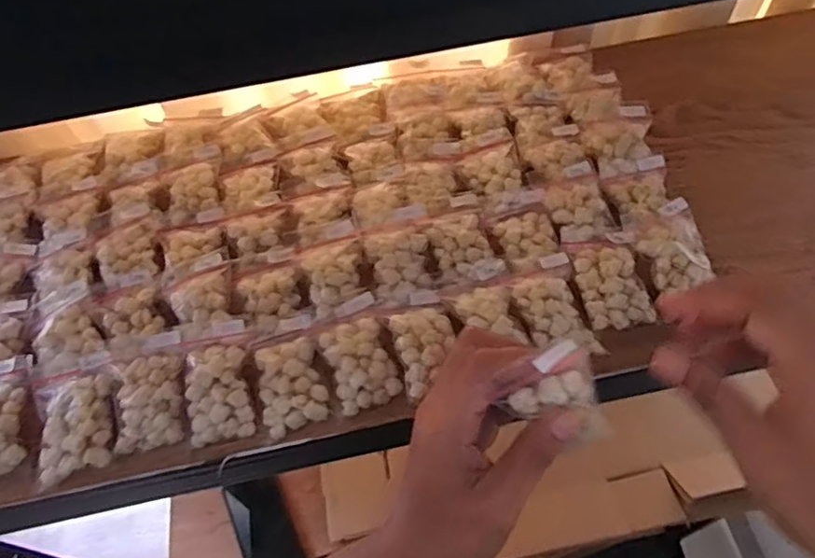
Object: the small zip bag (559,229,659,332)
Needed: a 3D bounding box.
[{"bbox_3d":[0.128,-0.003,0.375,0.043,0.013,0.072,-7,57,1],"label":"small zip bag"}]

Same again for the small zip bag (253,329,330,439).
[{"bbox_3d":[-0.069,0.060,0.349,0.038,0.013,0.058,-13,57,-4],"label":"small zip bag"}]

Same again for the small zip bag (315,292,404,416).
[{"bbox_3d":[-0.029,0.045,0.355,0.042,0.016,0.063,-20,57,-8],"label":"small zip bag"}]

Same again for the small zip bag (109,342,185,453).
[{"bbox_3d":[-0.152,0.069,0.346,0.040,0.016,0.058,-15,57,-5],"label":"small zip bag"}]

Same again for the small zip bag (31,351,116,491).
[{"bbox_3d":[-0.192,0.080,0.341,0.044,0.013,0.066,-16,57,-6],"label":"small zip bag"}]

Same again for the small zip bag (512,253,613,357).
[{"bbox_3d":[0.090,0.017,0.362,0.042,0.013,0.064,-14,57,-4],"label":"small zip bag"}]

